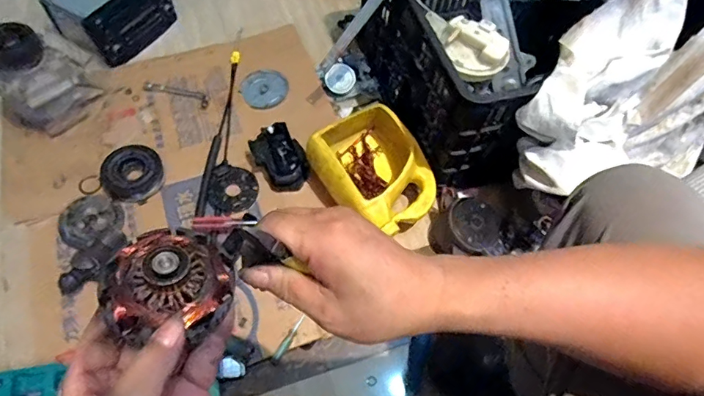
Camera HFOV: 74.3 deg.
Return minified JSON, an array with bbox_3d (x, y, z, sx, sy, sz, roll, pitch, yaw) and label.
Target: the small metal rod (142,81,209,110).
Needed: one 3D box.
[{"bbox_3d":[-0.375,-0.226,0.995,0.149,0.005,0.034,19,64,4],"label":"small metal rod"}]

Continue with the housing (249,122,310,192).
[{"bbox_3d":[-0.136,-0.080,0.878,0.081,0.073,0.123,-34,67,-18],"label":"housing"}]

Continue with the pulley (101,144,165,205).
[{"bbox_3d":[-0.405,-0.047,0.855,0.107,0.051,0.104,-32,68,-20],"label":"pulley"}]

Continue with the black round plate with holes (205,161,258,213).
[{"bbox_3d":[-0.224,-0.018,0.862,0.095,0.008,0.092,4,66,-9],"label":"black round plate with holes"}]

